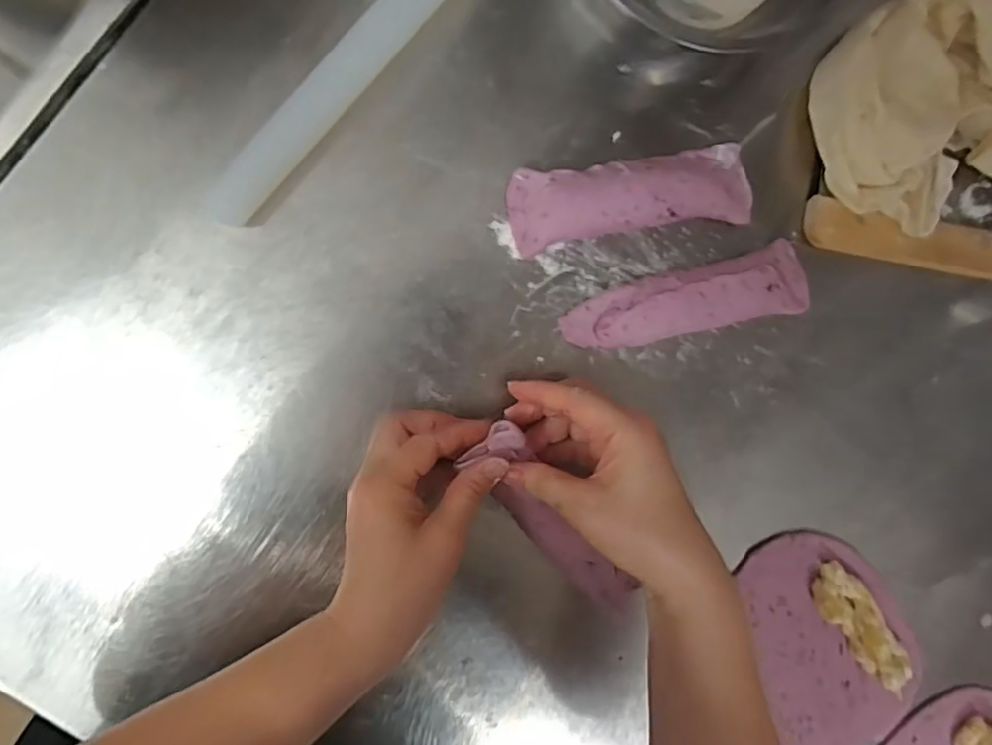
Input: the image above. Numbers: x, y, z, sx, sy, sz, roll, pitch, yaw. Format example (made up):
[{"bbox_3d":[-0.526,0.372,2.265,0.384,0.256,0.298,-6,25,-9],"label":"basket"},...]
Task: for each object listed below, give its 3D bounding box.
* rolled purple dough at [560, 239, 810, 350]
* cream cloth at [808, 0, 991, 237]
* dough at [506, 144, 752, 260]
[{"bbox_3d":[0.122,-0.044,0.373,0.155,0.032,0.041,-14,97,-5],"label":"rolled purple dough"},{"bbox_3d":[0.287,-0.168,0.359,0.174,0.074,0.138,-22,98,-4],"label":"cream cloth"},{"bbox_3d":[0.083,-0.106,0.361,0.149,0.032,0.045,-11,97,-6],"label":"dough"}]

